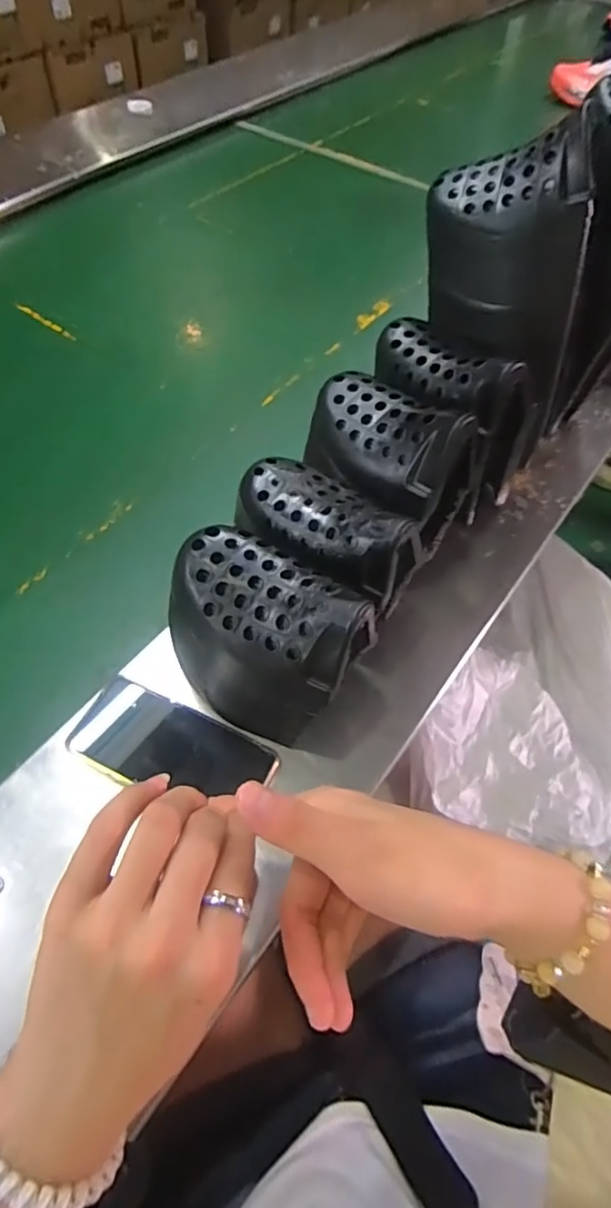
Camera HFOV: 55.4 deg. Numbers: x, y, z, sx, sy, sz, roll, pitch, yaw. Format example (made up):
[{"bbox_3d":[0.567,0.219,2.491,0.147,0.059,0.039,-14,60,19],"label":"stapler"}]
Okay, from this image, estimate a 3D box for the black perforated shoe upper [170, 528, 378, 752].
[{"bbox_3d":[-0.038,0.026,0.420,0.147,0.130,0.086,39,63,21],"label":"black perforated shoe upper"}]

